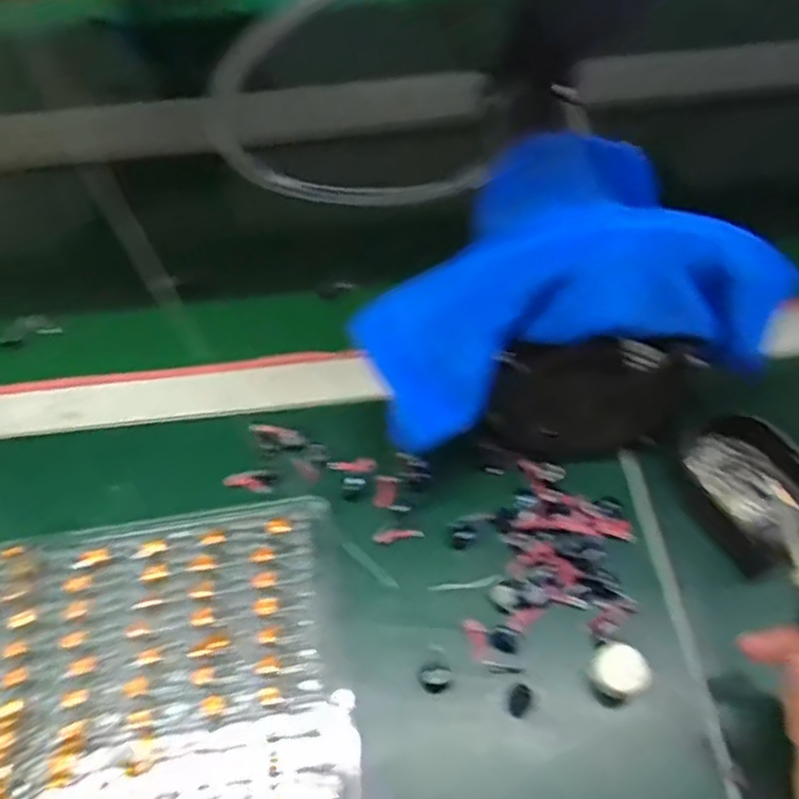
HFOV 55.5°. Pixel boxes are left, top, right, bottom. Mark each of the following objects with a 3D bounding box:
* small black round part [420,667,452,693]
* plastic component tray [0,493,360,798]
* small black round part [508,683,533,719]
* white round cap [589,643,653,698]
[{"bbox_3d":[0.021,0.166,0.450,0.018,0.004,0.015,6,55,7],"label":"small black round part"},{"bbox_3d":[-0.166,0.164,0.453,0.258,0.009,0.201,-8,58,-5],"label":"plastic component tray"},{"bbox_3d":[0.070,0.175,0.442,0.012,0.012,0.018,25,59,19],"label":"small black round part"},{"bbox_3d":[0.128,0.158,0.440,0.032,0.033,0.029,28,60,21],"label":"white round cap"}]

